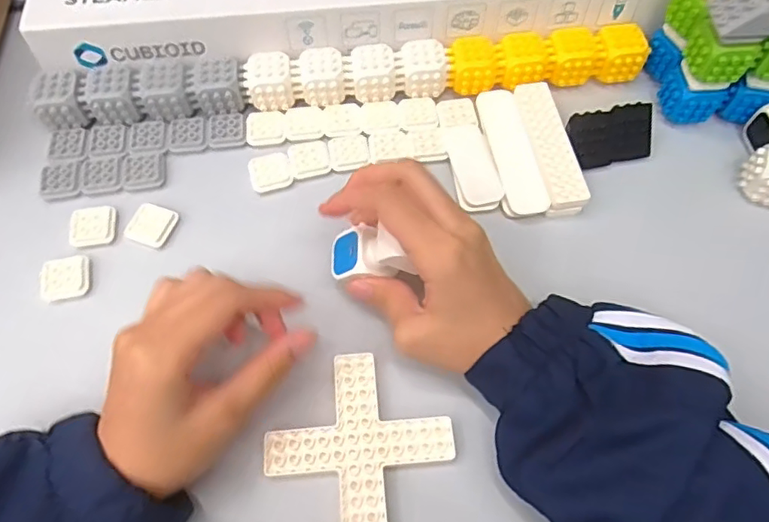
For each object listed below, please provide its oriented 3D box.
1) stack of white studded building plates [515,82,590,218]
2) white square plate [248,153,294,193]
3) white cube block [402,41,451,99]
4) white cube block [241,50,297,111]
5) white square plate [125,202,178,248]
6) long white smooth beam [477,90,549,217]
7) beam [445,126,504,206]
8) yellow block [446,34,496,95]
[{"bbox_3d":[0.115,-0.081,0.395,0.025,0.019,0.105,-7,63,-5],"label":"stack of white studded building plates"},{"bbox_3d":[-0.079,-0.062,0.388,0.028,0.005,0.030,-15,64,-8],"label":"white square plate"},{"bbox_3d":[0.030,-0.140,0.410,0.033,0.028,0.029,-5,63,-3],"label":"white cube block"},{"bbox_3d":[-0.084,-0.131,0.404,0.033,0.028,0.034,-15,64,-8],"label":"white cube block"},{"bbox_3d":[-0.153,-0.025,0.368,0.028,0.008,0.028,20,65,9],"label":"white square plate"},{"bbox_3d":[0.088,-0.079,0.392,0.028,0.008,0.104,-8,64,-5],"label":"long white smooth beam"},{"bbox_3d":[0.061,-0.068,0.387,0.027,0.004,0.067,-10,64,-6],"label":"beam"},{"bbox_3d":[0.064,-0.144,0.412,0.036,0.028,0.030,5,63,2],"label":"yellow block"}]

